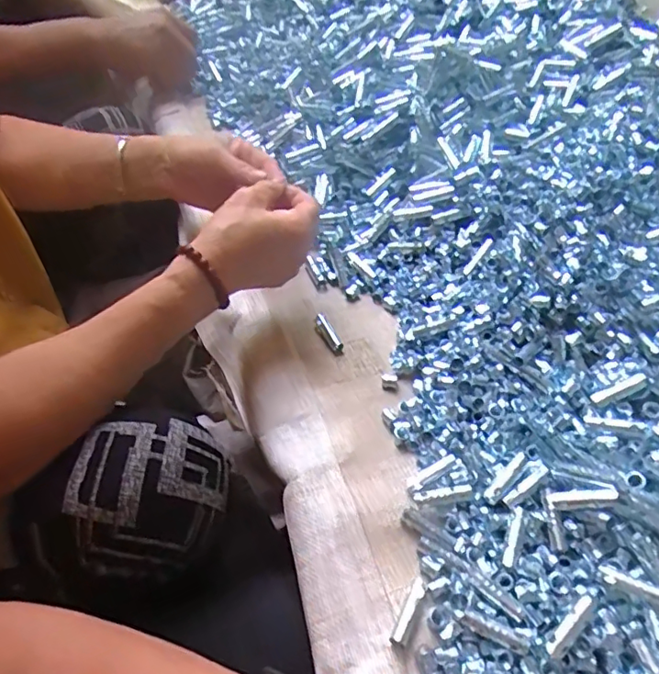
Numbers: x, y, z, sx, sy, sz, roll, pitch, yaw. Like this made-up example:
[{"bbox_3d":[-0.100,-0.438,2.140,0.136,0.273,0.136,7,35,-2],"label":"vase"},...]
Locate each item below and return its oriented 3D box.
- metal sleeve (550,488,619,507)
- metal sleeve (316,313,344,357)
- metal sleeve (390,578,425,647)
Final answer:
[{"bbox_3d":[0.162,0.103,0.355,0.039,0.012,0.008,-15,44,25],"label":"metal sleeve"},{"bbox_3d":[-0.001,-0.002,0.496,0.012,0.014,0.044,-20,53,-20],"label":"metal sleeve"},{"bbox_3d":[0.049,0.167,0.337,0.010,0.010,0.039,23,52,16],"label":"metal sleeve"}]

